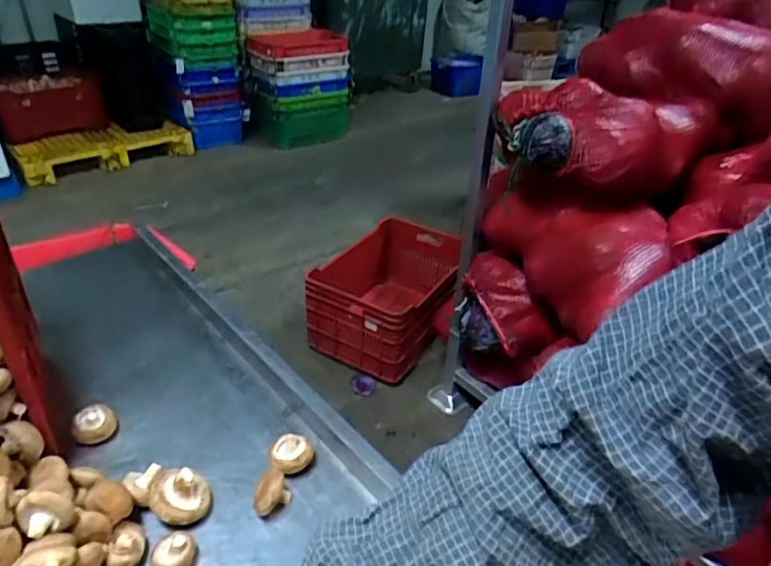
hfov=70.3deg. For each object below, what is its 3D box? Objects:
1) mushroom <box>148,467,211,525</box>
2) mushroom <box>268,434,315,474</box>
[{"bbox_3d":[-0.231,0.233,0.611,0.059,0.048,0.062,-15,37,-25],"label":"mushroom"},{"bbox_3d":[-0.119,0.210,0.674,0.052,0.027,0.053,2,33,-1],"label":"mushroom"}]

